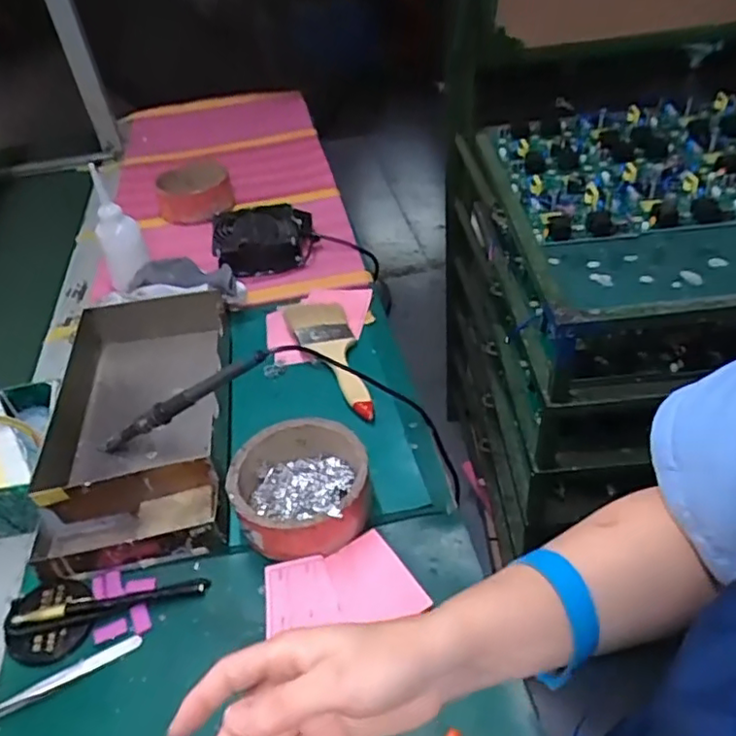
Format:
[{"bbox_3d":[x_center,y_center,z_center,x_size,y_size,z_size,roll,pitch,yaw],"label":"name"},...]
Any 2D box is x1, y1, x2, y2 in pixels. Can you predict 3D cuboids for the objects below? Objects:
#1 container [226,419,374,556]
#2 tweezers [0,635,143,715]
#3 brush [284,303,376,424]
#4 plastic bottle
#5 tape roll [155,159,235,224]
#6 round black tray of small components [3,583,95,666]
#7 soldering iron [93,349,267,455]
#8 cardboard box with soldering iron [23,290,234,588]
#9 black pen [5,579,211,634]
[{"bbox_3d":[-0.059,0.108,0.559,0.117,0.052,0.116,-4,42,3],"label":"container"},{"bbox_3d":[-0.231,0.238,0.479,0.112,0.006,0.011,-24,45,-18],"label":"tweezers"},{"bbox_3d":[-0.041,-0.015,0.715,0.069,0.026,0.195,-15,43,-9],"label":"brush"},{"bbox_3d":[-0.339,-0.180,0.840,0.058,0.150,0.053,-21,44,-15],"label":"plastic bottle"},{"bbox_3d":[-0.286,-0.299,1.044,0.118,0.063,0.130,-7,42,0],"label":"tape roll"},{"bbox_3d":[-0.262,0.207,0.506,0.068,0.012,0.063,-4,42,3],"label":"round black tray of small components"},{"bbox_3d":[-0.183,0.035,0.609,0.207,0.022,0.018,-29,39,16],"label":"soldering iron"},{"bbox_3d":[-0.233,0.047,0.641,0.173,0.065,0.328,-9,42,-3],"label":"cardboard box with soldering iron"},{"bbox_3d":[-0.213,0.195,0.512,0.158,0.016,0.016,-12,42,-5],"label":"black pen"}]

